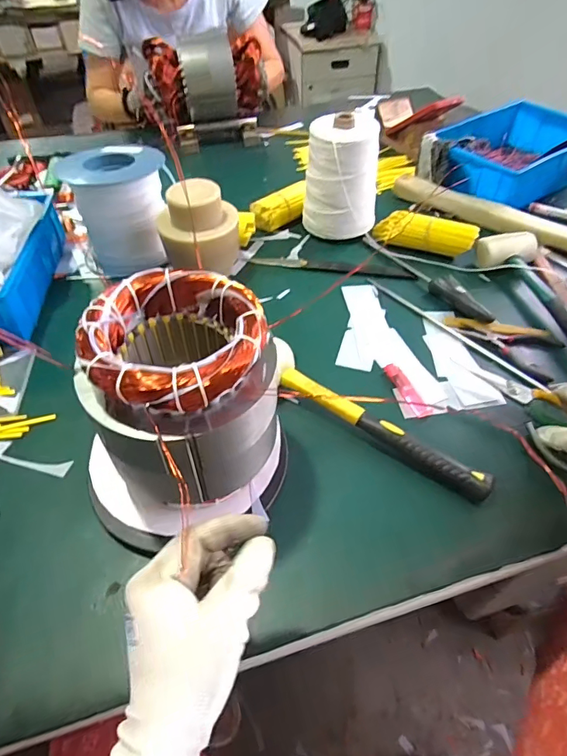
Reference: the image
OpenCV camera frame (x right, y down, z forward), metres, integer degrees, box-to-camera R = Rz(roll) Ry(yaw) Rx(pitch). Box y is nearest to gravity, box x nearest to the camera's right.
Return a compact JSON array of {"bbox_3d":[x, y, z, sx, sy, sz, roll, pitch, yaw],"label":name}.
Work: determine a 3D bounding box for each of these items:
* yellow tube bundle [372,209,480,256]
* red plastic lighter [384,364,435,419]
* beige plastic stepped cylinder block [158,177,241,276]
[{"bbox_3d":[0.216,-0.228,0.695,0.159,0.048,0.047,20,55,29],"label":"yellow tube bundle"},{"bbox_3d":[0.145,0.013,0.524,0.020,0.014,0.080,-18,51,-14],"label":"red plastic lighter"},{"bbox_3d":[-0.115,-0.195,0.630,0.108,0.131,0.086,-7,49,-5],"label":"beige plastic stepped cylinder block"}]

